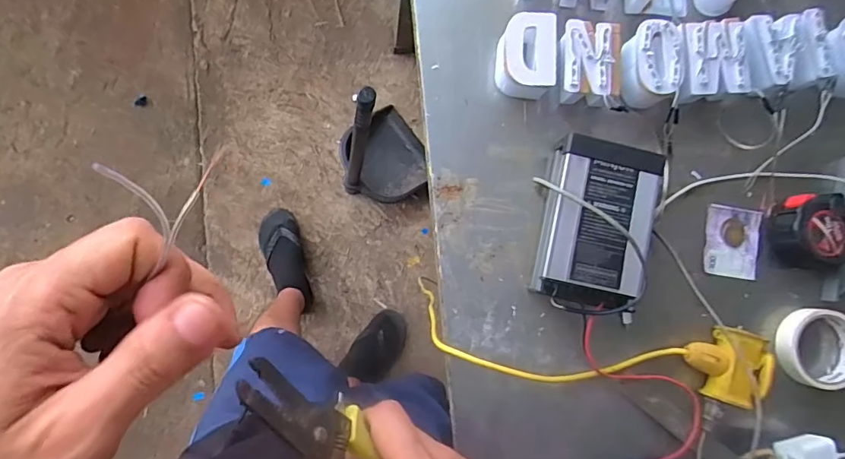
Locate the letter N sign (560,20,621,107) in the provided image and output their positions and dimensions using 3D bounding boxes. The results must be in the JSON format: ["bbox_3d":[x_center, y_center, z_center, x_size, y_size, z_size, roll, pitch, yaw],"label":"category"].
[{"bbox_3d":[0.189,-0.188,0.571,0.069,0.044,0.091,6,87,-4],"label":"letter N sign"}]

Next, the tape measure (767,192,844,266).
[{"bbox_3d":[0.469,0.002,0.602,0.090,0.047,0.090,4,87,-3],"label":"tape measure"}]

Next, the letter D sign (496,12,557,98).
[{"bbox_3d":[0.117,-0.195,0.569,0.066,0.039,0.095,7,87,-4],"label":"letter D sign"}]

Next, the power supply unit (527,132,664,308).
[{"bbox_3d":[0.193,-0.008,0.549,0.118,0.048,0.190,11,86,-4],"label":"power supply unit"}]

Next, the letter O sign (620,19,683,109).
[{"bbox_3d":[0.267,-0.192,0.579,0.062,0.039,0.095,10,86,-4],"label":"letter O sign"}]

